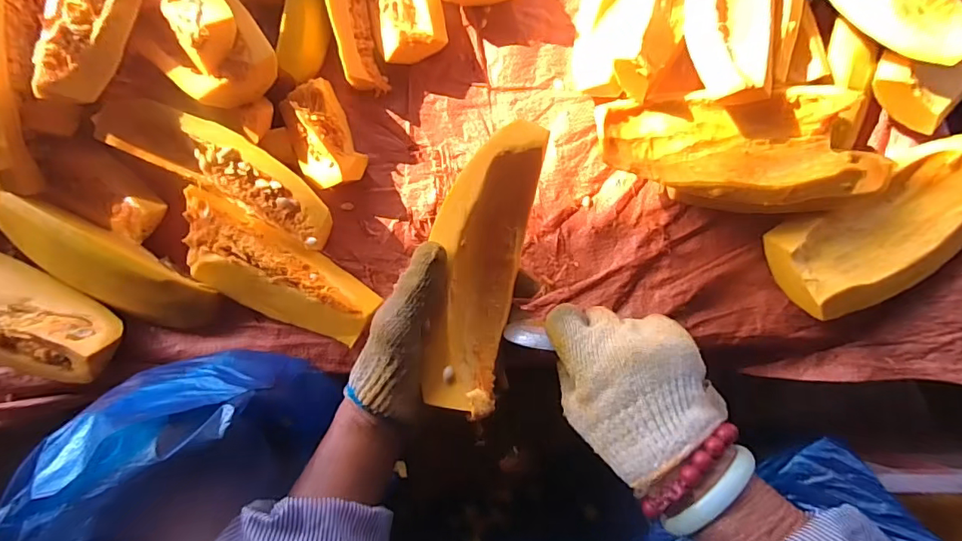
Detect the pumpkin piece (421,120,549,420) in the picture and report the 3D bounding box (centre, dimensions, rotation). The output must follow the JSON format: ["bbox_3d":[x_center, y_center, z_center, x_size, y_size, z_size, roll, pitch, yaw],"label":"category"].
[{"bbox_3d":[-0.002,-0.001,0.348,0.062,0.042,0.193,10,98,0],"label":"pumpkin piece"}]

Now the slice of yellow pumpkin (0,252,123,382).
[{"bbox_3d":[-0.391,0.036,0.404,0.185,0.040,0.077,24,83,2],"label":"slice of yellow pumpkin"}]

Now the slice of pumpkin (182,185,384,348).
[{"bbox_3d":[-0.174,0.002,0.418,0.176,0.035,0.067,31,84,3],"label":"slice of pumpkin"}]

